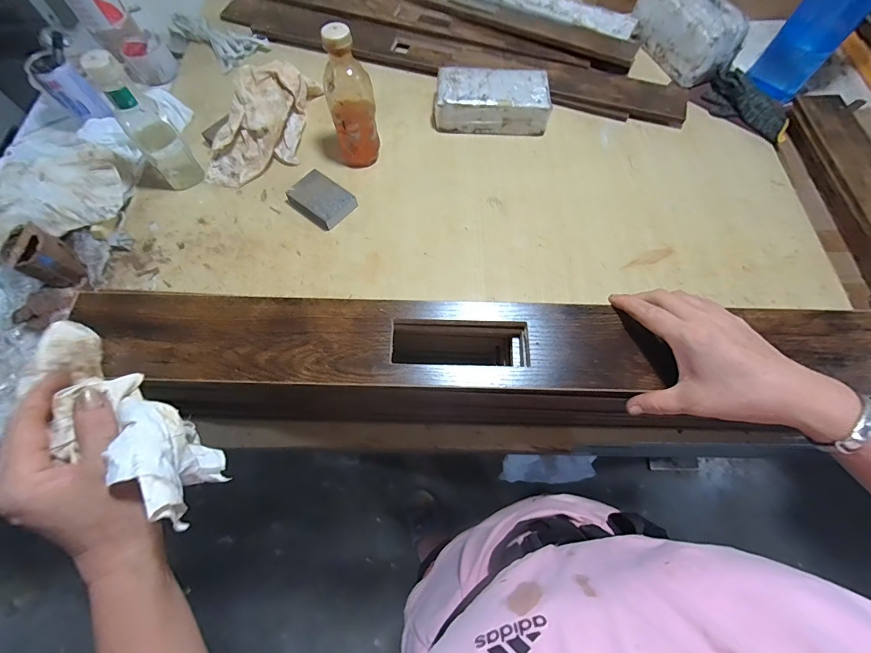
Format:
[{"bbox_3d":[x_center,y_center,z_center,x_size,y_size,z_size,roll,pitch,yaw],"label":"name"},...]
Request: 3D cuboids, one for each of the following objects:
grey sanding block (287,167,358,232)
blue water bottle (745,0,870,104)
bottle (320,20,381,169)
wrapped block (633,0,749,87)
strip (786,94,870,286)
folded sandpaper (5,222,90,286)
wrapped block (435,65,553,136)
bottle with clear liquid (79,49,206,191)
[{"bbox_3d":[-0.193,-0.215,0.641,0.104,0.027,0.076,39,74,12],"label":"grey sanding block"},{"bbox_3d":[0.697,-0.555,0.660,0.086,0.266,0.107,-41,76,-15],"label":"blue water bottle"},{"bbox_3d":[-0.132,-0.346,0.597,0.071,0.198,0.065,-12,70,-6],"label":"bottle"},{"bbox_3d":[0.505,-0.601,0.763,0.106,0.099,0.221,-17,71,-7],"label":"wrapped block"},{"bbox_3d":[0.718,-0.218,0.645,0.094,0.051,0.456,-3,70,-2],"label":"strip"},{"bbox_3d":[-0.589,-0.105,0.570,0.076,0.066,0.064,31,72,10],"label":"folded sandpaper"},{"bbox_3d":[0.105,-0.422,0.707,0.212,0.054,0.104,4,70,0],"label":"wrapped block"},{"bbox_3d":[-0.437,-0.304,0.578,0.063,0.193,0.056,-35,74,-13],"label":"bottle with clear liquid"}]

